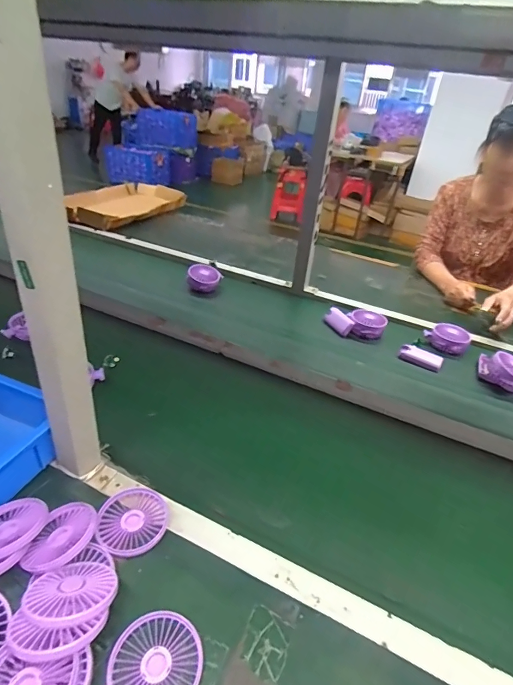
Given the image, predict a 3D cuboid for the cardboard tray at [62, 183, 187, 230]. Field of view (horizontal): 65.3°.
[{"bbox_3d":[-0.518,-0.579,1.657,0.357,0.060,0.551,16,34,16],"label":"cardboard tray"}]

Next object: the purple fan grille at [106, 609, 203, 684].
[{"bbox_3d":[-0.099,0.316,0.393,0.087,0.009,0.085,4,33,-3],"label":"purple fan grille"}]

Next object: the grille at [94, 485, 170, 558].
[{"bbox_3d":[-0.157,0.225,0.514,0.083,0.014,0.094,-1,33,-10],"label":"grille"}]

